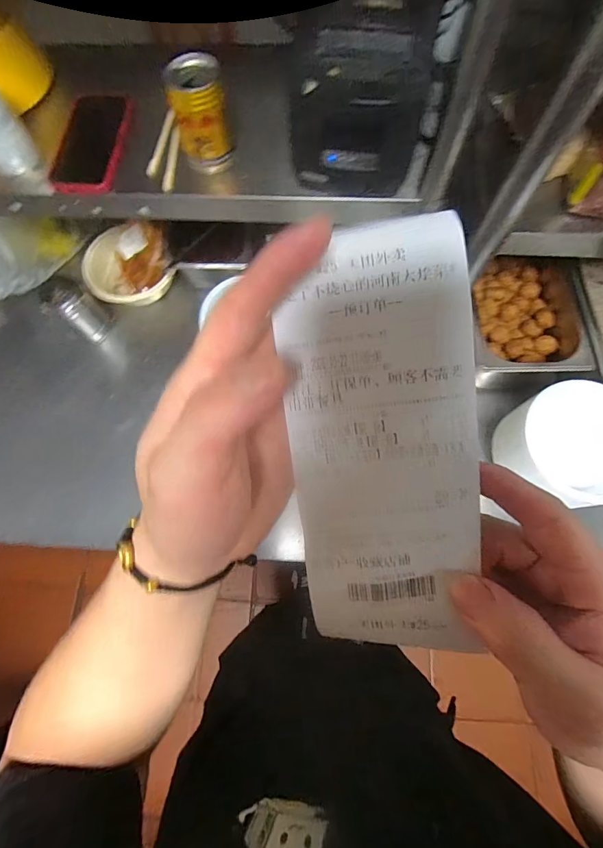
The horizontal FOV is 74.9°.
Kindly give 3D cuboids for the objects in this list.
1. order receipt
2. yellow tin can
[{"bbox_3d":[0.034,0.013,0.165,0.073,0.007,0.176,-5,100,9],"label":"order receipt"},{"bbox_3d":[-0.121,-0.373,0.480,0.068,0.096,0.065,0,73,2],"label":"yellow tin can"}]

